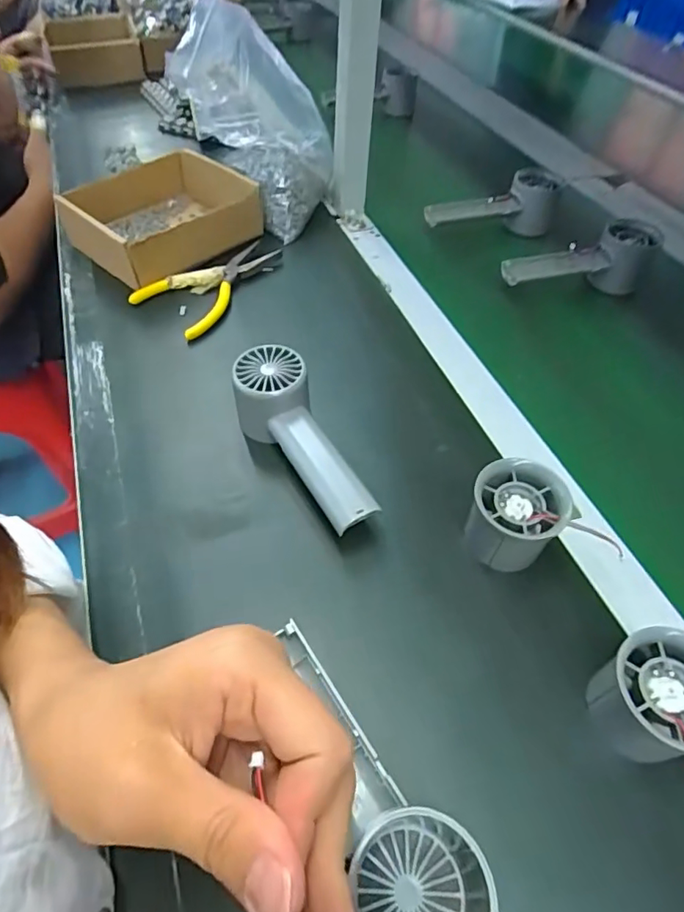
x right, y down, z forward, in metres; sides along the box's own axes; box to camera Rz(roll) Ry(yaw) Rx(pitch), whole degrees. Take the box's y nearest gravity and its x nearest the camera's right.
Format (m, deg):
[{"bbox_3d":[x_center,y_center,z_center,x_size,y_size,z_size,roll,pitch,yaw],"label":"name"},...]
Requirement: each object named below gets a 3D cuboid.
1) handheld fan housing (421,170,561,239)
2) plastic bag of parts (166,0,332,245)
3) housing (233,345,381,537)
[{"bbox_3d":[0.171,-0.288,0.623,0.159,0.056,0.057,-9,52,-8],"label":"handheld fan housing"},{"bbox_3d":[-0.094,-0.366,0.578,0.160,0.195,0.157,-4,51,-4],"label":"plastic bag of parts"},{"bbox_3d":[-0.032,-0.008,0.377,0.054,0.054,0.151,-19,54,-15],"label":"housing"}]

